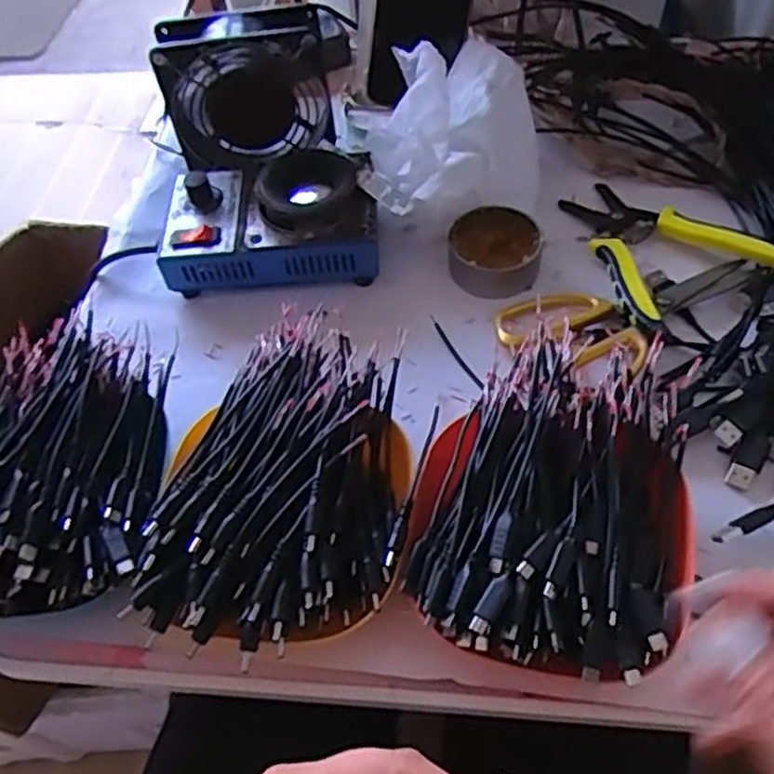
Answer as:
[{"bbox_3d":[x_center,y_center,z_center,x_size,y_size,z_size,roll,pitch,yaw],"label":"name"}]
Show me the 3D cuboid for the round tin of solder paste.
[{"bbox_3d":[0.076,-0.098,0.513,0.061,0.026,0.067,-3,55,4],"label":"round tin of solder paste"}]

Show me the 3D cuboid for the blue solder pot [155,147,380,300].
[{"bbox_3d":[-0.084,-0.123,0.523,0.150,0.058,0.094,-4,55,3],"label":"blue solder pot"}]

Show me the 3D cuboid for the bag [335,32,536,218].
[{"bbox_3d":[0.045,-0.187,0.546,0.130,0.081,0.134,-17,56,-6],"label":"bag"}]

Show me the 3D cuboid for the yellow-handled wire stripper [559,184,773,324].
[{"bbox_3d":[0.182,-0.107,0.508,0.121,0.029,0.136,-26,57,-12],"label":"yellow-handled wire stripper"}]

